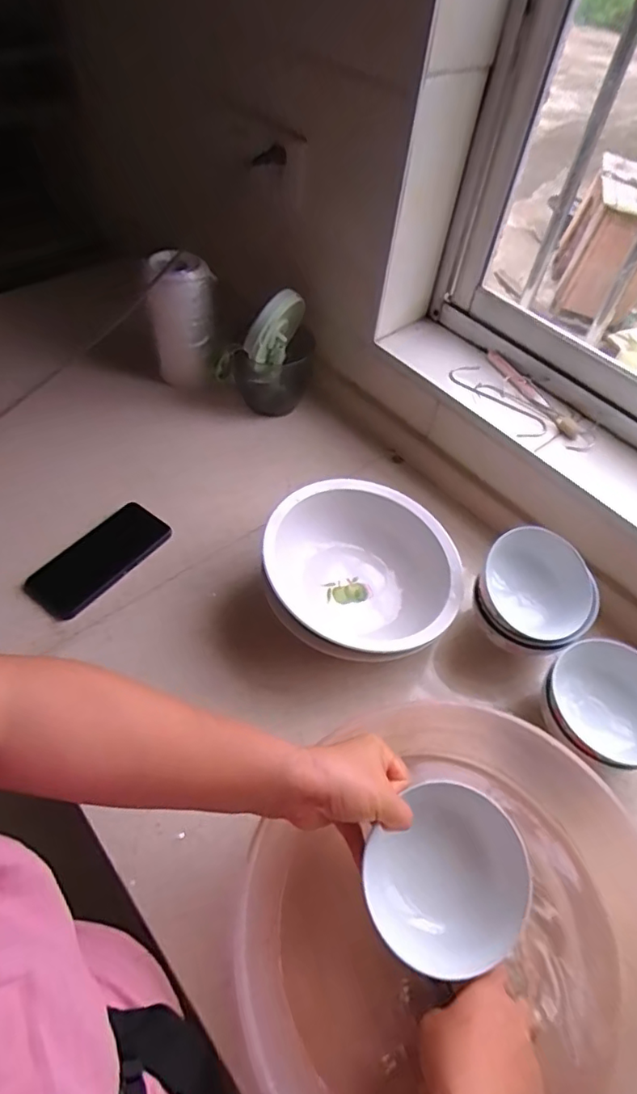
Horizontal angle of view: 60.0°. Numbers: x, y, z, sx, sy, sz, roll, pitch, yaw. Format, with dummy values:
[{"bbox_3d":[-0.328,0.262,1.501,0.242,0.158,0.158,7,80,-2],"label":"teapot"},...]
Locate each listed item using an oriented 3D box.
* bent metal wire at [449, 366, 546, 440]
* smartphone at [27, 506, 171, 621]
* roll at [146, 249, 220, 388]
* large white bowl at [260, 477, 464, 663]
[{"bbox_3d":[0.242,-0.197,0.746,0.046,0.010,0.155,-24,59,-21],"label":"bent metal wire"},{"bbox_3d":[-0.270,0.013,0.686,0.077,0.007,0.170,37,61,12],"label":"smartphone"},{"bbox_3d":[-0.201,-0.331,0.840,0.097,0.191,0.099,3,53,-4],"label":"roll"},{"bbox_3d":[0.054,0.036,0.647,0.230,0.105,0.221,3,53,-4],"label":"large white bowl"}]

